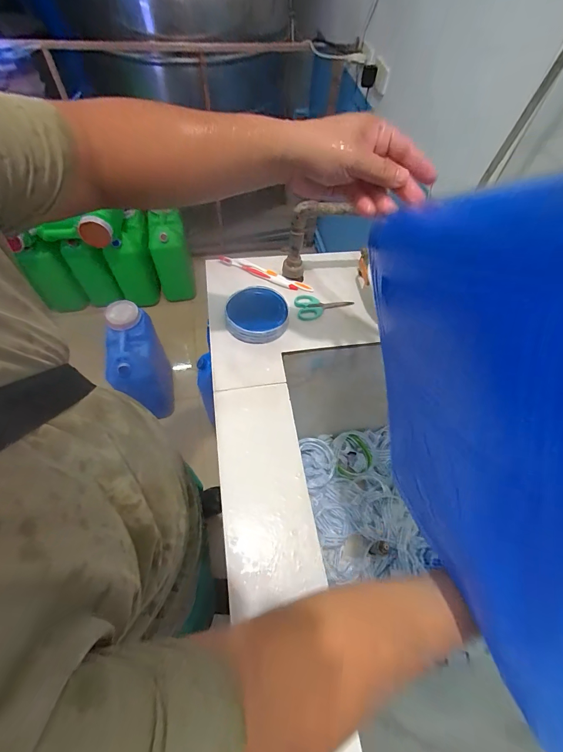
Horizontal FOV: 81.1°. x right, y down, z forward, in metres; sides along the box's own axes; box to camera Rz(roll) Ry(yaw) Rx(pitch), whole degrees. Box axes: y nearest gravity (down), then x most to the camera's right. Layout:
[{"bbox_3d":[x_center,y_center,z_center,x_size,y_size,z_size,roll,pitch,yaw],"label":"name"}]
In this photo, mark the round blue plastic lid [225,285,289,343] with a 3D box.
[{"bbox_3d":[-0.047,-0.123,0.641,0.116,0.037,0.118,2,59,-3],"label":"round blue plastic lid"}]

